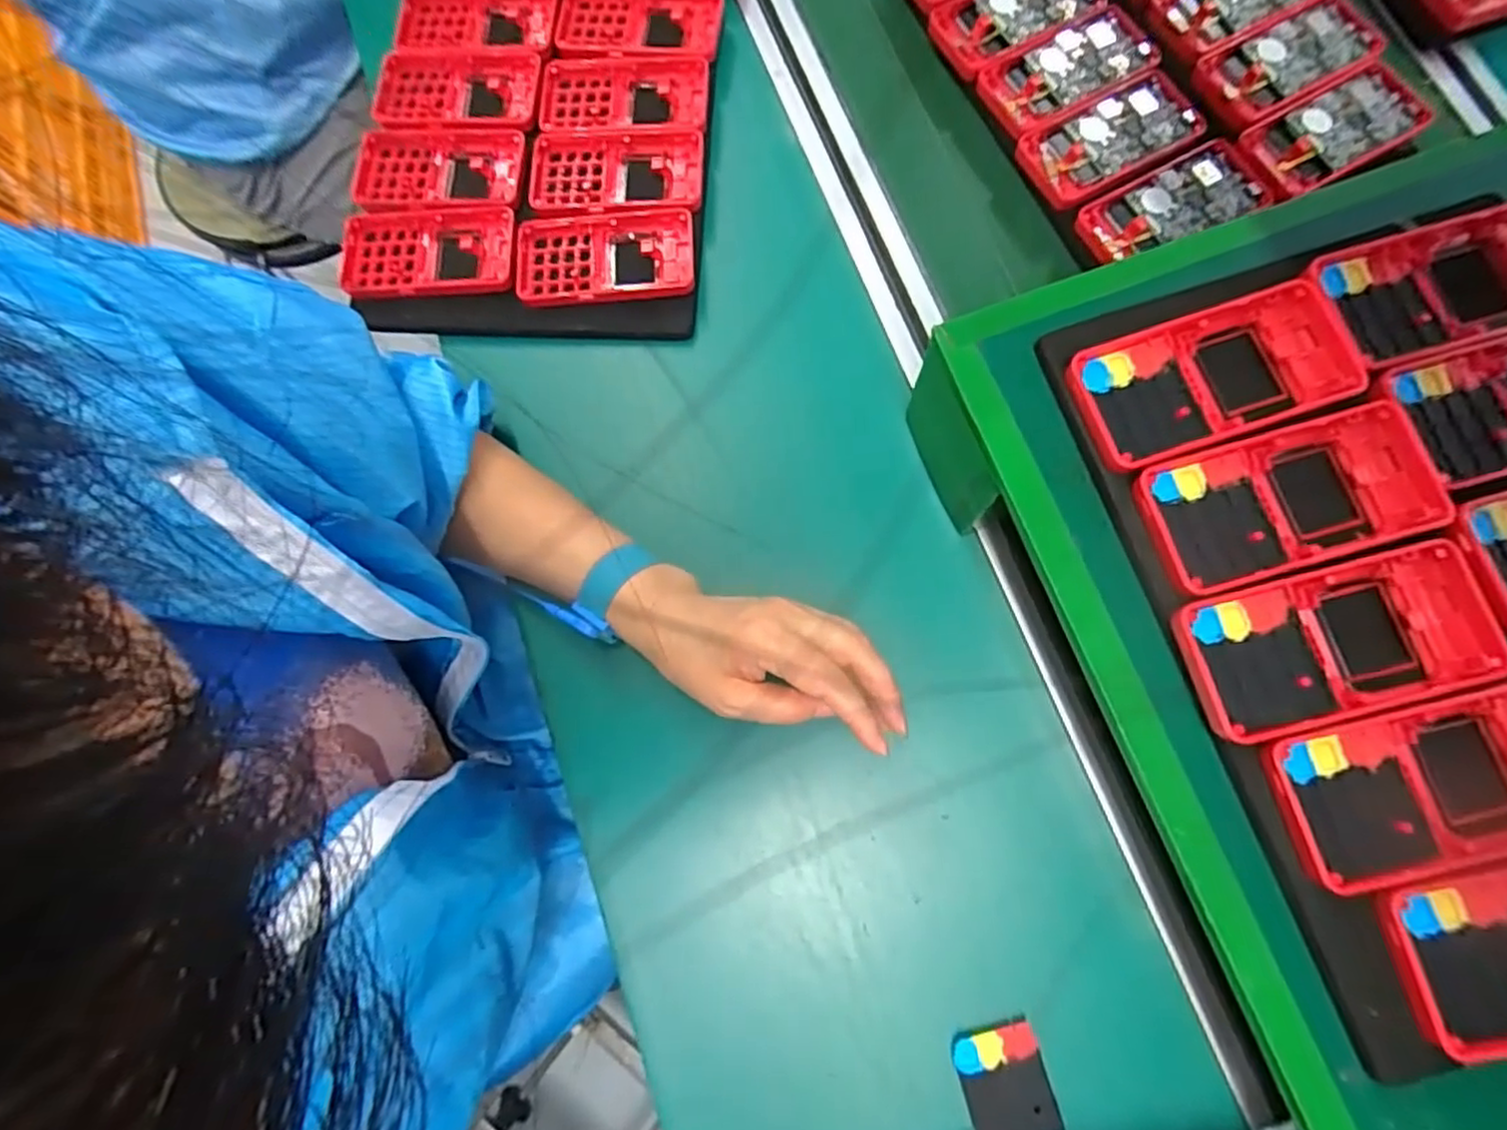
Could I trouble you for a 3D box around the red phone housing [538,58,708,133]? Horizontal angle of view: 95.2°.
[{"bbox_3d":[-0.099,-0.344,0.512,0.129,0.020,0.068,3,72,6],"label":"red phone housing"}]

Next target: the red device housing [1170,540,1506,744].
[{"bbox_3d":[0.257,0.033,0.300,0.129,0.015,0.061,-13,78,-2],"label":"red device housing"}]

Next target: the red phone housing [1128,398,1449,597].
[{"bbox_3d":[0.243,-0.030,0.313,0.126,0.013,0.061,-16,78,-3],"label":"red phone housing"}]

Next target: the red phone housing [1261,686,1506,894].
[{"bbox_3d":[0.283,0.090,0.283,0.126,0.007,0.062,-13,78,-2],"label":"red phone housing"}]

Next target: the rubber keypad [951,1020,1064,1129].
[{"bbox_3d":[0.134,0.278,0.368,0.044,0.009,0.055,-14,76,-1],"label":"rubber keypad"}]

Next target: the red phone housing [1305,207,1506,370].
[{"bbox_3d":[0.341,-0.135,0.334,0.121,0.017,0.063,-16,78,-3],"label":"red phone housing"}]

